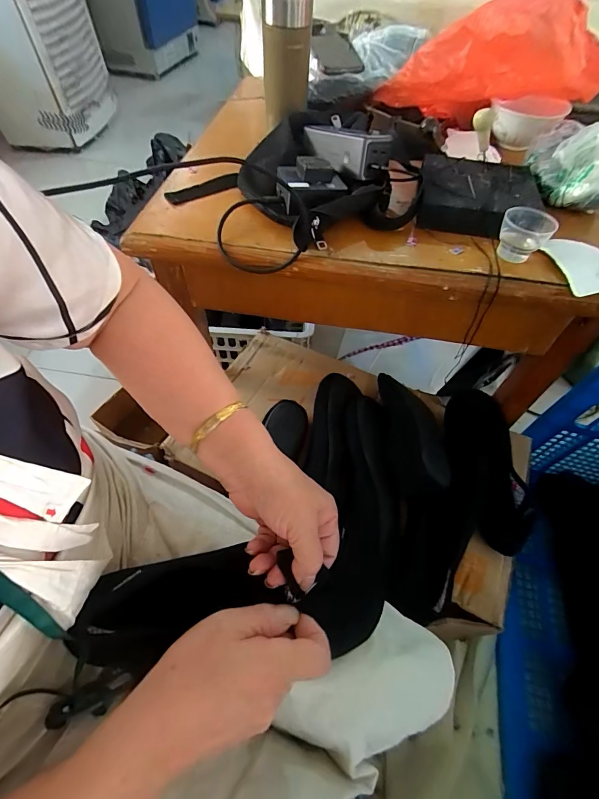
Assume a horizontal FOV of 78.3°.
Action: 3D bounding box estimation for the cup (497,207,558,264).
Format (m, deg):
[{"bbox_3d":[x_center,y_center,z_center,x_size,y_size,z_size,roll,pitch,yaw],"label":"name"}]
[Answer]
[{"bbox_3d":[0.265,-0.195,0.437,0.053,0.046,0.051,1,56,-2],"label":"cup"}]

